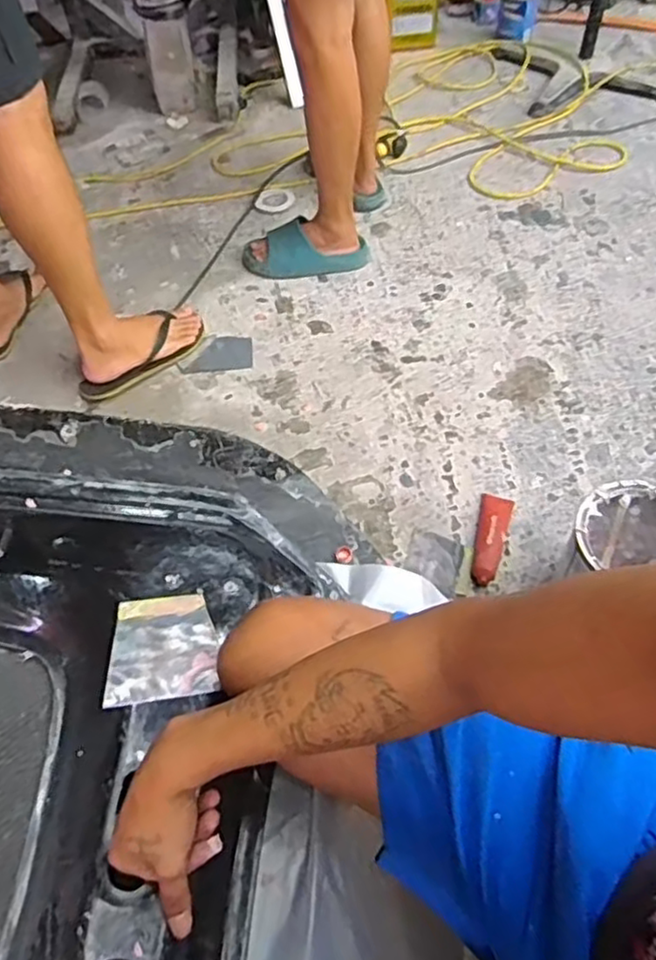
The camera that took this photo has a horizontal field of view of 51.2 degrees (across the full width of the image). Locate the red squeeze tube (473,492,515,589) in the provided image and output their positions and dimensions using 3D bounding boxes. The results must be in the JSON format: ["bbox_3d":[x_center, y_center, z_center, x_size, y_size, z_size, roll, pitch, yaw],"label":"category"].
[{"bbox_3d":[0.247,0.086,1.043,0.049,0.035,0.166,14,56,13],"label":"red squeeze tube"}]

